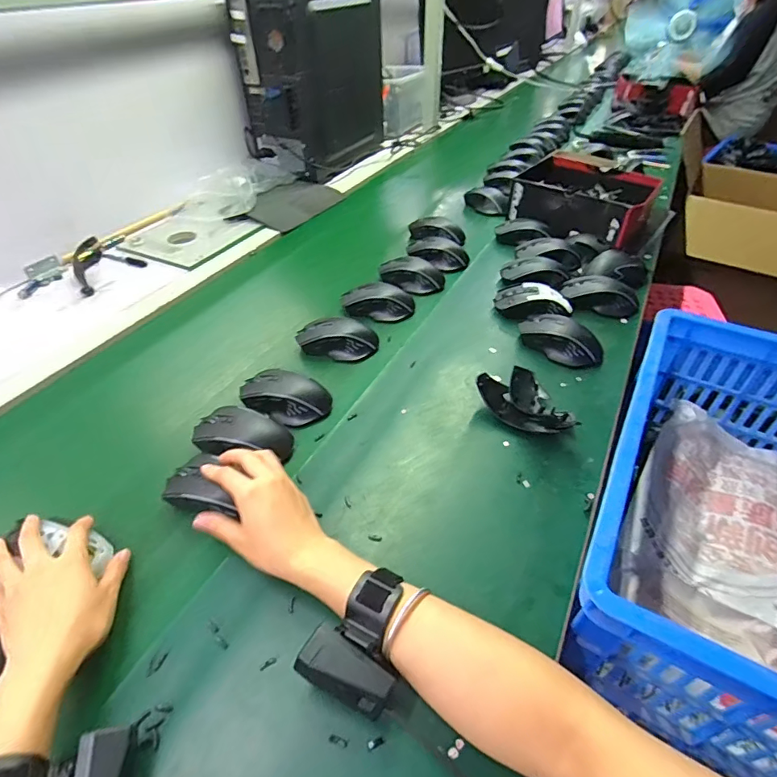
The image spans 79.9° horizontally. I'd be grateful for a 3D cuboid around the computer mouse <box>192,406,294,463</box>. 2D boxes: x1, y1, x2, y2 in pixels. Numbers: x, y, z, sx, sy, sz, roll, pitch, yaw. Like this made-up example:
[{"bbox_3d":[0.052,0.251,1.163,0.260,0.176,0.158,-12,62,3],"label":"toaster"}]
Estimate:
[{"bbox_3d":[-0.171,0.056,0.535,0.115,0.035,0.060,13,46,14],"label":"computer mouse"}]

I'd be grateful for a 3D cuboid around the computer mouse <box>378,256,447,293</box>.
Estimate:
[{"bbox_3d":[0.038,-0.197,0.801,0.115,0.035,0.063,21,48,21],"label":"computer mouse"}]

